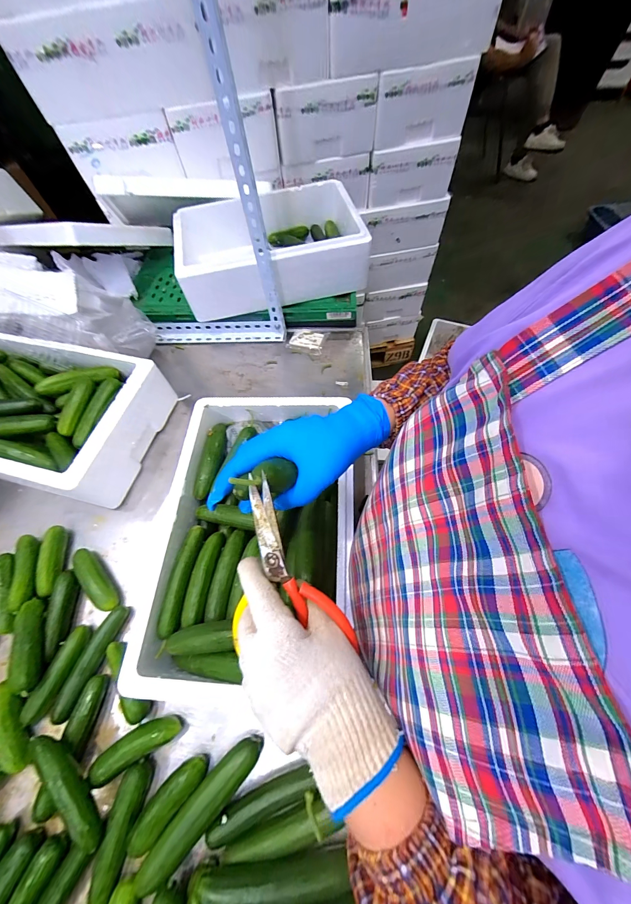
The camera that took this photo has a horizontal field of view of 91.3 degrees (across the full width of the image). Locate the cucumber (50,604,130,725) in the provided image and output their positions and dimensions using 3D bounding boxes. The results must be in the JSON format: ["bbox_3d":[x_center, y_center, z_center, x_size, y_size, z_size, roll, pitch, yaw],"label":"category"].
[{"bbox_3d":[-0.337,0.312,0.462,0.033,0.024,0.150,18,64,13],"label":"cucumber"}]

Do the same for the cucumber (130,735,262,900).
[{"bbox_3d":[-0.140,0.438,0.381,0.173,0.033,0.035,-41,67,-17],"label":"cucumber"}]

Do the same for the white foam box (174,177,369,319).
[{"bbox_3d":[-0.110,-0.492,0.750,0.433,0.134,0.282,-10,62,-2],"label":"white foam box"}]

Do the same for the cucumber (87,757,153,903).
[{"bbox_3d":[-0.238,0.464,0.376,0.036,0.027,0.127,4,62,6],"label":"cucumber"}]

